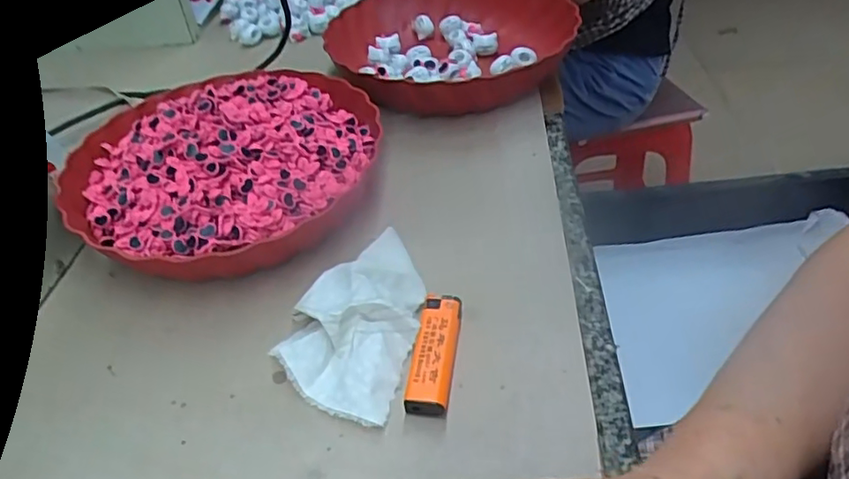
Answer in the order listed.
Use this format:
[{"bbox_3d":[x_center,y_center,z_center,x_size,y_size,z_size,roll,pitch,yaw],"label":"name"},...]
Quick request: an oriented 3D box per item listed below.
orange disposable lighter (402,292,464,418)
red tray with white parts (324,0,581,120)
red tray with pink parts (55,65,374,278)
[{"bbox_3d":[0.006,0.066,0.355,0.026,0.014,0.081,4,43,9],"label":"orange disposable lighter"},{"bbox_3d":[0.026,-0.195,0.602,0.232,0.057,0.251,3,42,7],"label":"red tray with white parts"},{"bbox_3d":[-0.156,-0.066,0.470,0.220,0.071,0.228,6,43,11],"label":"red tray with pink parts"}]

